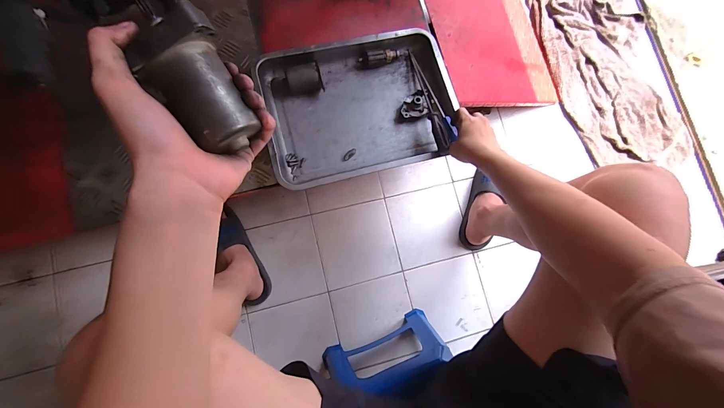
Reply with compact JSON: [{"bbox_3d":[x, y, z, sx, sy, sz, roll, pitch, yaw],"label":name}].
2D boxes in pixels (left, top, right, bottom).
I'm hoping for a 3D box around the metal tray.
[{"bbox_3d":[-0.002,-0.201,0.636,0.387,0.063,0.287,-15,84,-7],"label":"metal tray"}]

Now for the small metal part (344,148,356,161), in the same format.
[{"bbox_3d":[-0.025,-0.102,0.629,0.013,0.009,0.034,43,81,1],"label":"small metal part"}]

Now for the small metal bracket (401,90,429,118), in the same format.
[{"bbox_3d":[0.110,-0.210,0.654,0.061,0.038,0.057,-12,83,-8],"label":"small metal bracket"}]

